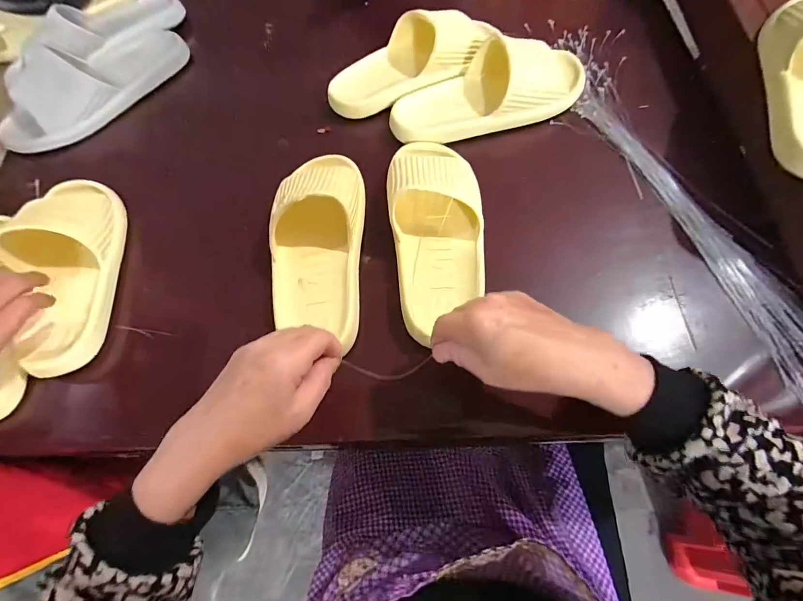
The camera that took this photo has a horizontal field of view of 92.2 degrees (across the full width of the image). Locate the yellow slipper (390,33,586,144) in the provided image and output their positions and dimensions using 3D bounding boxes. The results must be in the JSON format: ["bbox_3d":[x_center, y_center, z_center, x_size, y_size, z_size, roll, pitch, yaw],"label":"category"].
[{"bbox_3d":[0.114,-0.279,0.493,0.257,0.064,0.103,-12,68,-4],"label":"yellow slipper"}]

